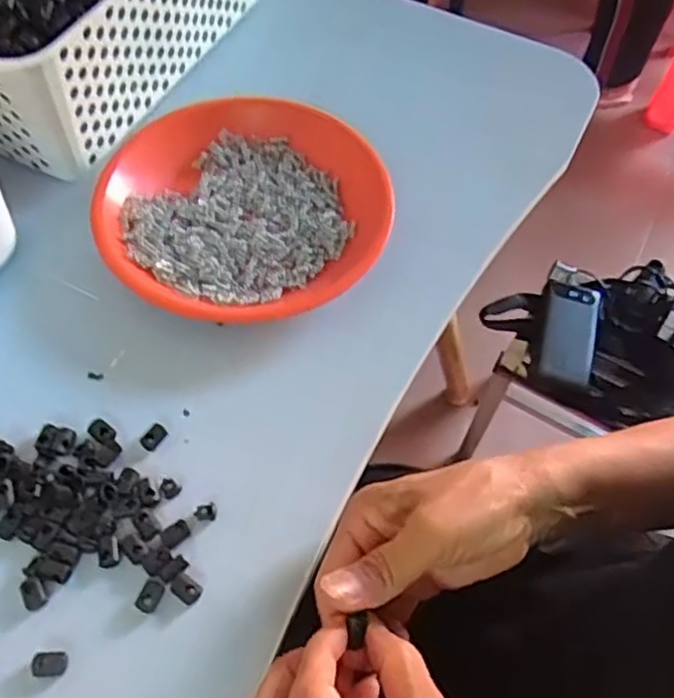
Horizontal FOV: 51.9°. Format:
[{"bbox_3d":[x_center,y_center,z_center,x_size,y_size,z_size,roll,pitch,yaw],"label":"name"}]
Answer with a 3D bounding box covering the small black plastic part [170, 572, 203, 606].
[{"bbox_3d":[-0.076,0.121,0.351,0.015,0.004,0.011,34,63,16],"label":"small black plastic part"}]

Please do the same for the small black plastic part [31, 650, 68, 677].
[{"bbox_3d":[-0.136,0.149,0.328,0.016,0.004,0.011,-1,59,-4],"label":"small black plastic part"}]

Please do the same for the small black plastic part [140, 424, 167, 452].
[{"bbox_3d":[-0.106,0.051,0.399,0.010,0.004,0.016,31,62,15],"label":"small black plastic part"}]

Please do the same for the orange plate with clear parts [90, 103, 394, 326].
[{"bbox_3d":[-0.068,-0.100,0.478,0.189,0.030,0.183,1,59,-2],"label":"orange plate with clear parts"}]

